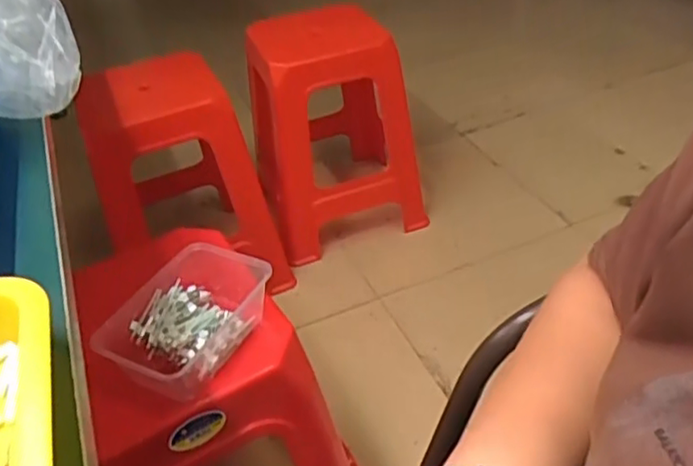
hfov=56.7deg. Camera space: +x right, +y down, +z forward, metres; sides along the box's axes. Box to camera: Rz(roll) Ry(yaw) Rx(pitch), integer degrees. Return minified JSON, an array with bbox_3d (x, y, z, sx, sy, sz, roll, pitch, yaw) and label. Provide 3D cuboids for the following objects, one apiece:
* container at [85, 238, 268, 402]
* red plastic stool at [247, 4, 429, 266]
[{"bbox_3d":[-0.165,0.092,0.674,0.114,0.062,0.173,15,43,25],"label":"container"},{"bbox_3d":[-0.043,-0.252,1.521,0.379,0.446,0.418,-17,39,-13],"label":"red plastic stool"}]

